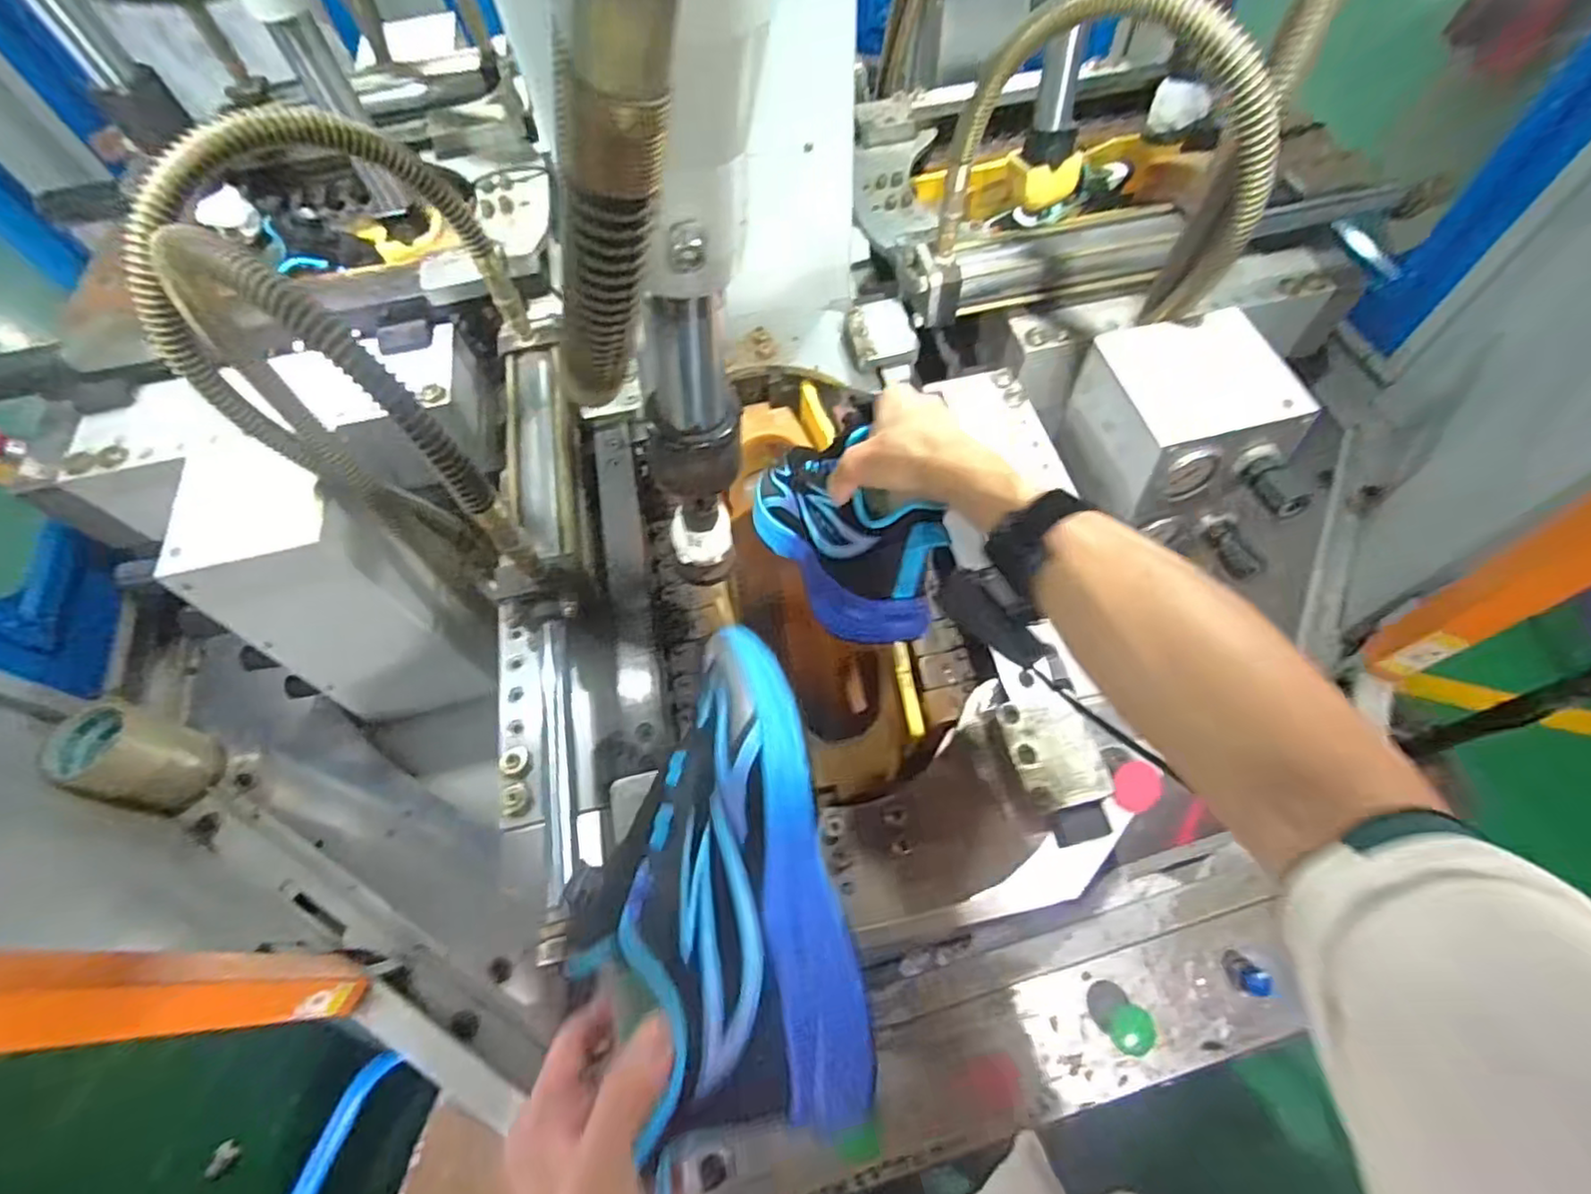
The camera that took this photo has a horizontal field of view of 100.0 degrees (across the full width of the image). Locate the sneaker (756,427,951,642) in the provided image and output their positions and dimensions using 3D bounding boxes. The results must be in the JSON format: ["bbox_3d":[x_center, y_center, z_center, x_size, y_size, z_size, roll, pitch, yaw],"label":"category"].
[{"bbox_3d":[0.021,-0.062,0.530,0.082,0.093,0.233,-30,41,-13],"label":"sneaker"}]

